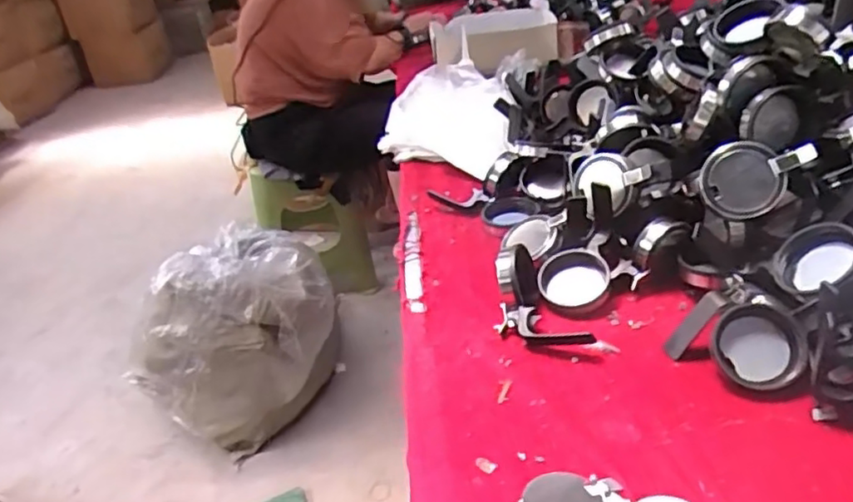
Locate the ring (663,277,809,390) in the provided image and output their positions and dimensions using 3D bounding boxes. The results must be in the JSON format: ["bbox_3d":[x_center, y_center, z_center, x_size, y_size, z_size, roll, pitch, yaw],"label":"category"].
[{"bbox_3d":[0.274,0.080,0.550,0.088,0.025,0.097,-50,56,4],"label":"ring"}]

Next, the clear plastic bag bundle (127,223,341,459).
[{"bbox_3d":[-0.508,0.185,1.643,0.481,0.453,0.513,-21,33,-20],"label":"clear plastic bag bundle"}]

